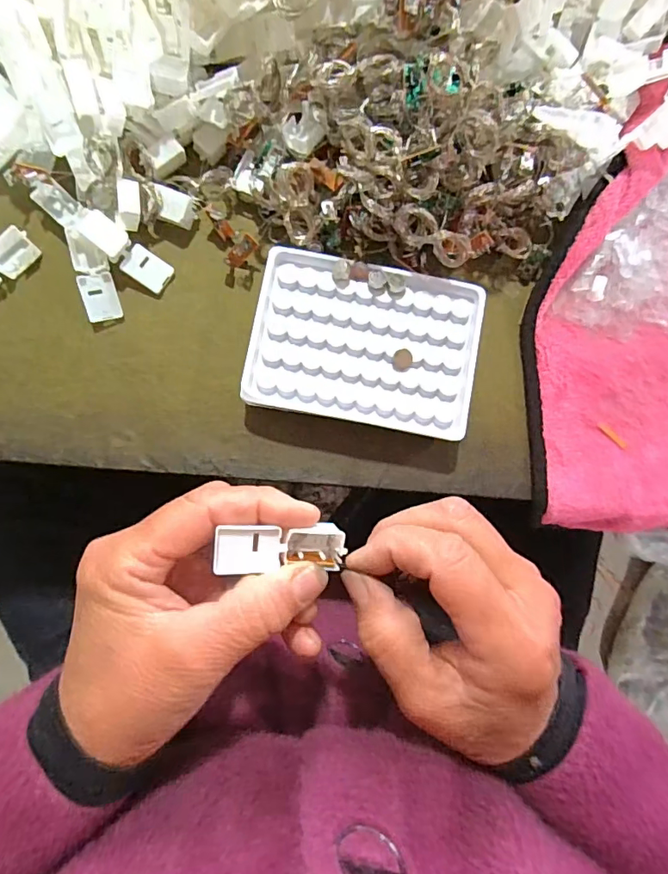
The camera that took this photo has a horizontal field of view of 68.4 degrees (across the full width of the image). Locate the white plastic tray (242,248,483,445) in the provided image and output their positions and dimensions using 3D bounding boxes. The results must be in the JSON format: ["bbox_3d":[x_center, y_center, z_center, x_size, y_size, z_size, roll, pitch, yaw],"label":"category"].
[{"bbox_3d":[0.019,-0.055,0.289,0.129,0.019,0.091,10,83,-2],"label":"white plastic tray"}]

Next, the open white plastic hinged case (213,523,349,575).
[{"bbox_3d":[-0.023,0.048,0.209,0.055,0.009,0.019,2,91,-23],"label":"open white plastic hinged case"}]

